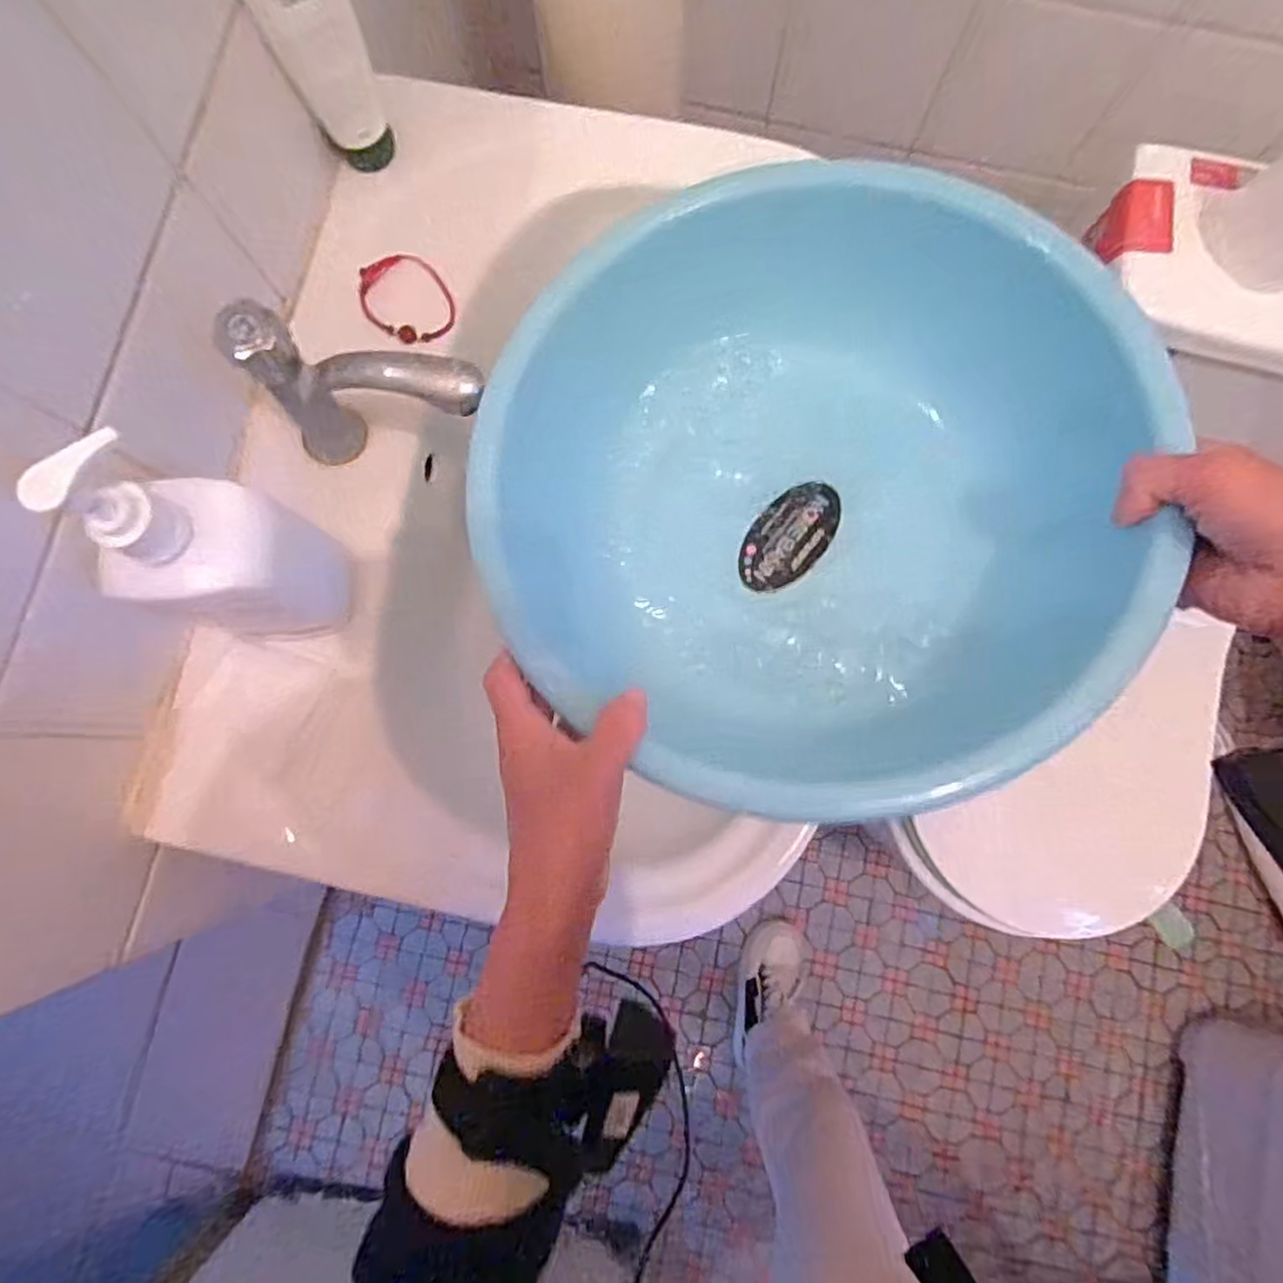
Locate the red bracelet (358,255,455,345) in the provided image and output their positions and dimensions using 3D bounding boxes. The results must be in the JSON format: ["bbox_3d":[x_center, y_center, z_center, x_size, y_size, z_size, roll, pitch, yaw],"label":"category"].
[{"bbox_3d":[-0.164,-0.238,0.476,0.056,0.008,0.070,-34,84,-3],"label":"red bracelet"}]

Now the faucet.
[{"bbox_3d":[-0.155,-0.140,0.402,0.130,0.128,0.038,9,83,2],"label":"faucet"}]

